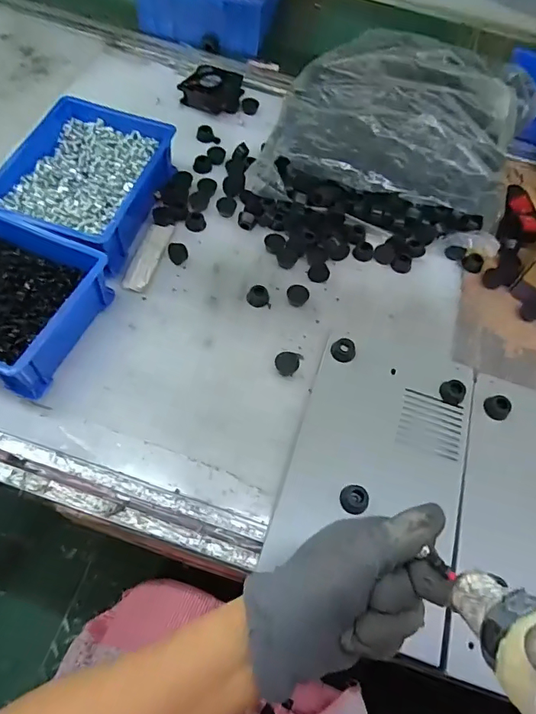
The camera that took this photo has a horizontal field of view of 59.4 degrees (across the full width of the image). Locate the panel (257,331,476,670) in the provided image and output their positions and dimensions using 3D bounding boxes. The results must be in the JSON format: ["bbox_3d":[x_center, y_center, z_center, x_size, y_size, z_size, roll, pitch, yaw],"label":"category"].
[{"bbox_3d":[0.101,0.098,0.432,0.155,0.021,0.265,18,63,5],"label":"panel"}]

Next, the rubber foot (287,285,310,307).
[{"bbox_3d":[0.034,-0.071,0.532,0.022,0.012,0.025,42,67,17],"label":"rubber foot"}]

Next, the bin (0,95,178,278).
[{"bbox_3d":[-0.206,-0.203,0.547,0.156,0.063,0.202,19,63,6],"label":"bin"}]

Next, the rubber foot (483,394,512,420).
[{"bbox_3d":[0.230,0.050,0.471,0.021,0.016,0.024,-28,68,-17],"label":"rubber foot"}]

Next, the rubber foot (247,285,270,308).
[{"bbox_3d":[-0.011,-0.068,0.527,0.025,0.017,0.019,4,62,-2],"label":"rubber foot"}]

